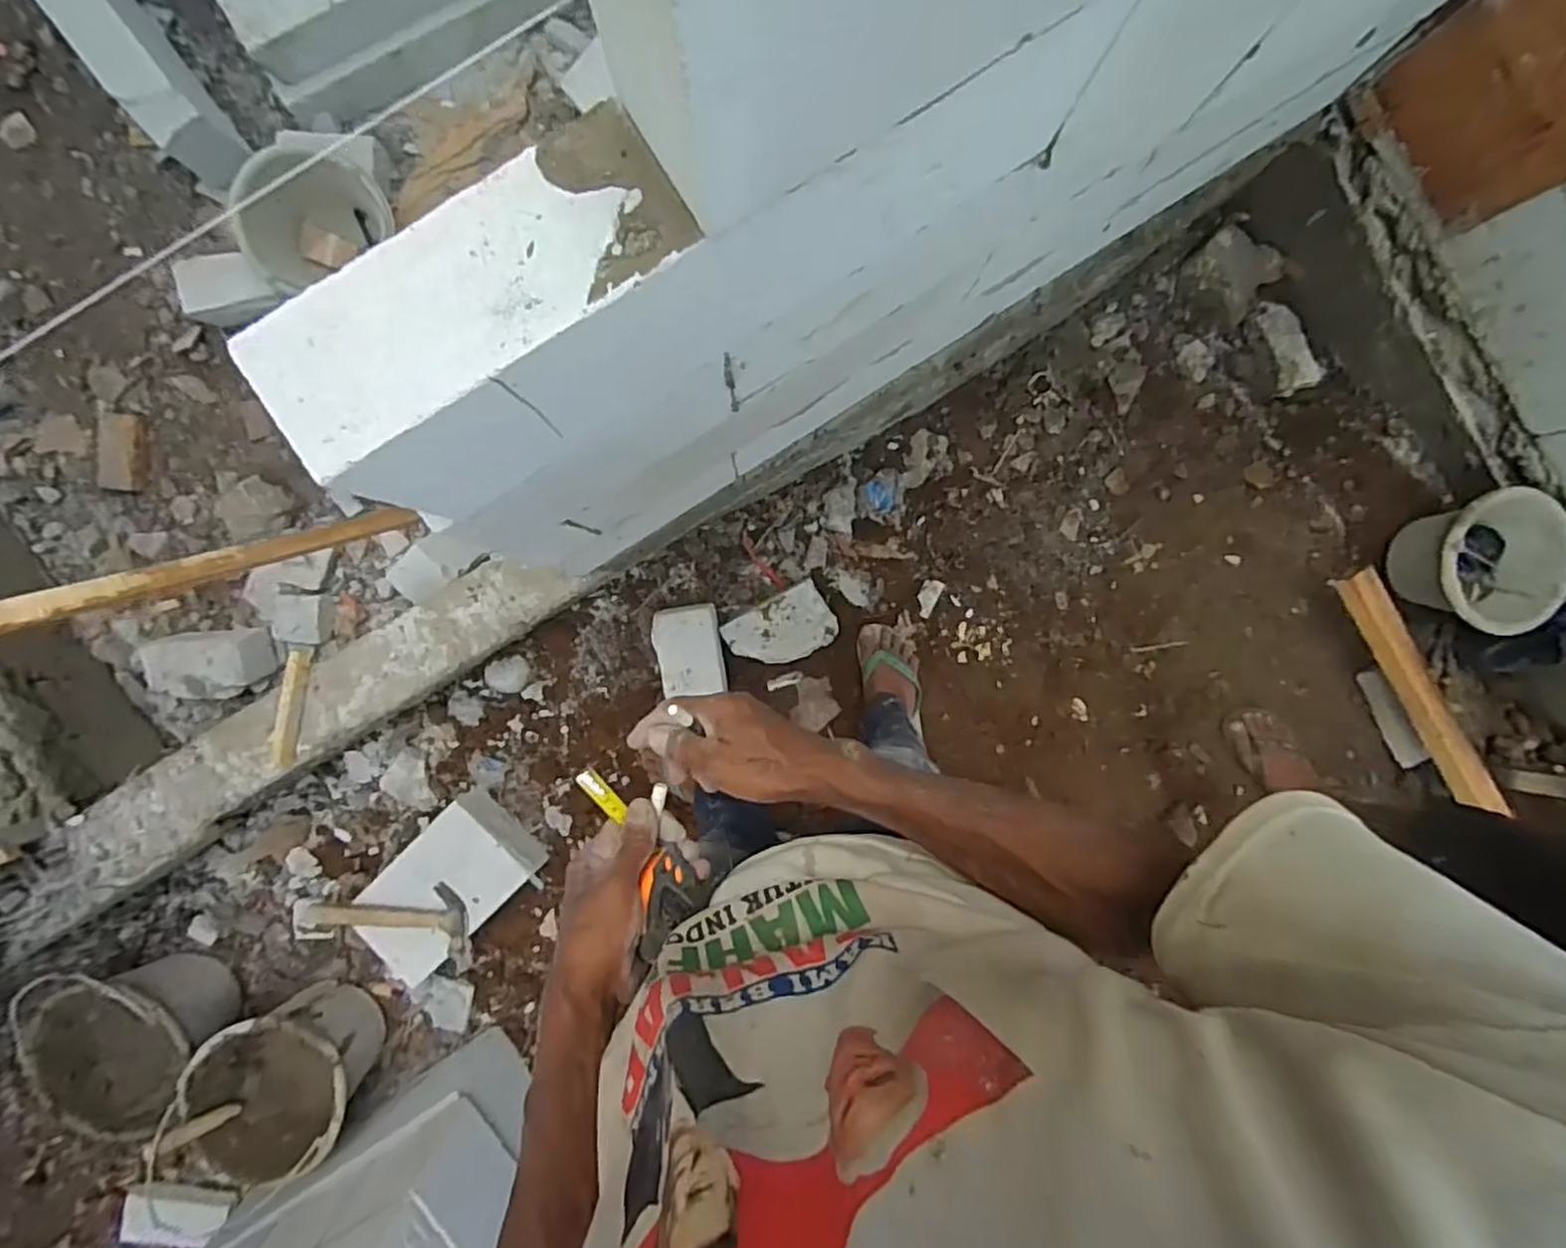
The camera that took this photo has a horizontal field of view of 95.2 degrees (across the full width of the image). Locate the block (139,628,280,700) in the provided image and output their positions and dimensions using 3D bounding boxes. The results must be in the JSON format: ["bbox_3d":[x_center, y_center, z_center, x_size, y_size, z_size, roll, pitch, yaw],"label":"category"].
[{"bbox_3d":[-1.201,0.086,1.485,0.253,0.113,0.139,-4,93,0],"label":"block"}]

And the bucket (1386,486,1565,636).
[{"bbox_3d":[1.279,-0.113,1.305,0.241,0.167,0.229,0,93,-2],"label":"bucket"}]

